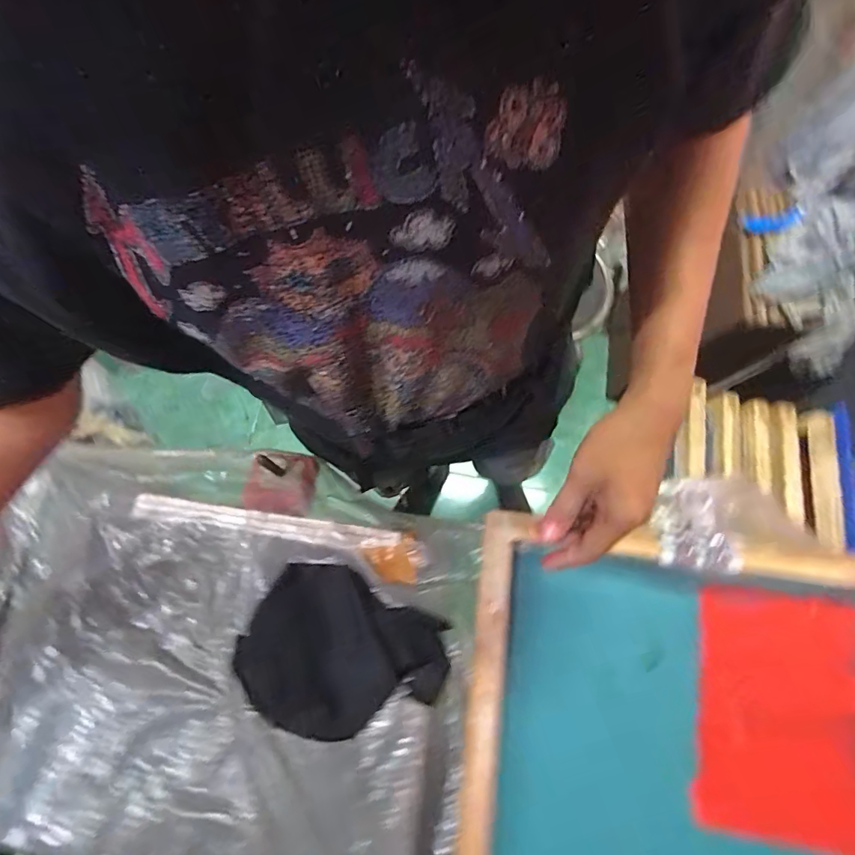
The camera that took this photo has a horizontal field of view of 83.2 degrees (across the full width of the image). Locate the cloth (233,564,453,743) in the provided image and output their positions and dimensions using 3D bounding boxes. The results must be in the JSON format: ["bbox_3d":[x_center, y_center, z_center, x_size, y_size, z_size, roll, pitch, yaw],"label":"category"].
[{"bbox_3d":[-0.095,0.251,0.524,0.209,0.008,0.162,27,75,10],"label":"cloth"}]

